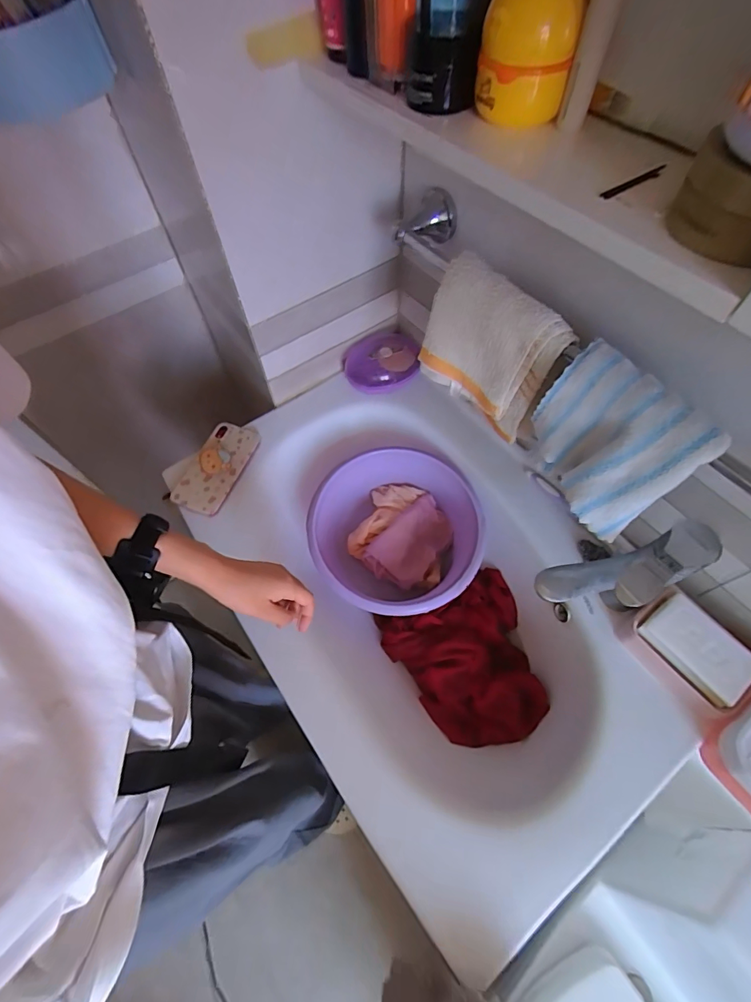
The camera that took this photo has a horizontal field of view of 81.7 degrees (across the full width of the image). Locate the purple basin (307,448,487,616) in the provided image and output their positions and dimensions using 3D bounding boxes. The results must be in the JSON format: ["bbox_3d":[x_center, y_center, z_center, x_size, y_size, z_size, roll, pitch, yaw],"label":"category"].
[{"bbox_3d":[0.030,0.057,0.662,0.242,0.113,0.238,-1,61,1],"label":"purple basin"}]

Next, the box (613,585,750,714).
[{"bbox_3d":[0.355,0.168,0.493,0.082,0.044,0.129,-34,65,-16],"label":"box"}]

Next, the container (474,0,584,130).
[{"bbox_3d":[0.108,-0.320,0.311,0.064,0.075,0.059,15,63,10],"label":"container"}]

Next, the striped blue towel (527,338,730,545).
[{"bbox_3d":[0.212,-0.054,0.406,0.033,0.129,0.135,-15,58,-39],"label":"striped blue towel"}]

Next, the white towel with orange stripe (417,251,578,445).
[{"bbox_3d":[0.124,-0.168,0.488,0.064,0.135,0.160,-39,67,-18],"label":"white towel with orange stripe"}]

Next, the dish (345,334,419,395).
[{"bbox_3d":[0.010,-0.234,0.719,0.124,0.045,0.099,-9,61,-3],"label":"dish"}]

